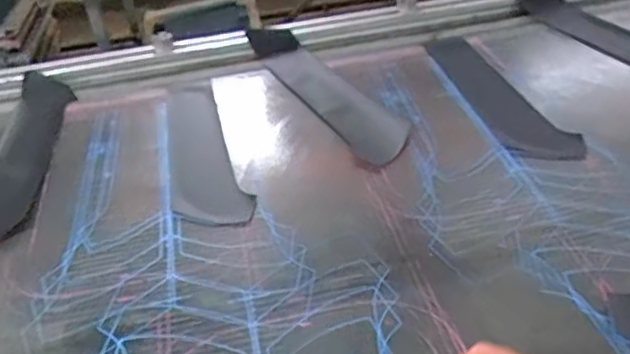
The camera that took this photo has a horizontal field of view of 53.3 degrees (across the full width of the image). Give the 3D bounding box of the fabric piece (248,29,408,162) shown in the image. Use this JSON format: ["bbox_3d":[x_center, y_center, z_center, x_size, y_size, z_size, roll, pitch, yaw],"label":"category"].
[{"bbox_3d":[0.013,-0.163,1.119,0.097,0.026,0.496,-20,40,-21],"label":"fabric piece"}]

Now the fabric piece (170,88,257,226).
[{"bbox_3d":[-0.193,-0.050,1.021,0.108,0.015,0.398,-11,38,-16],"label":"fabric piece"}]

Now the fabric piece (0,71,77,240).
[{"bbox_3d":[-0.482,-0.050,1.037,0.100,0.025,0.496,-5,37,-3],"label":"fabric piece"}]

